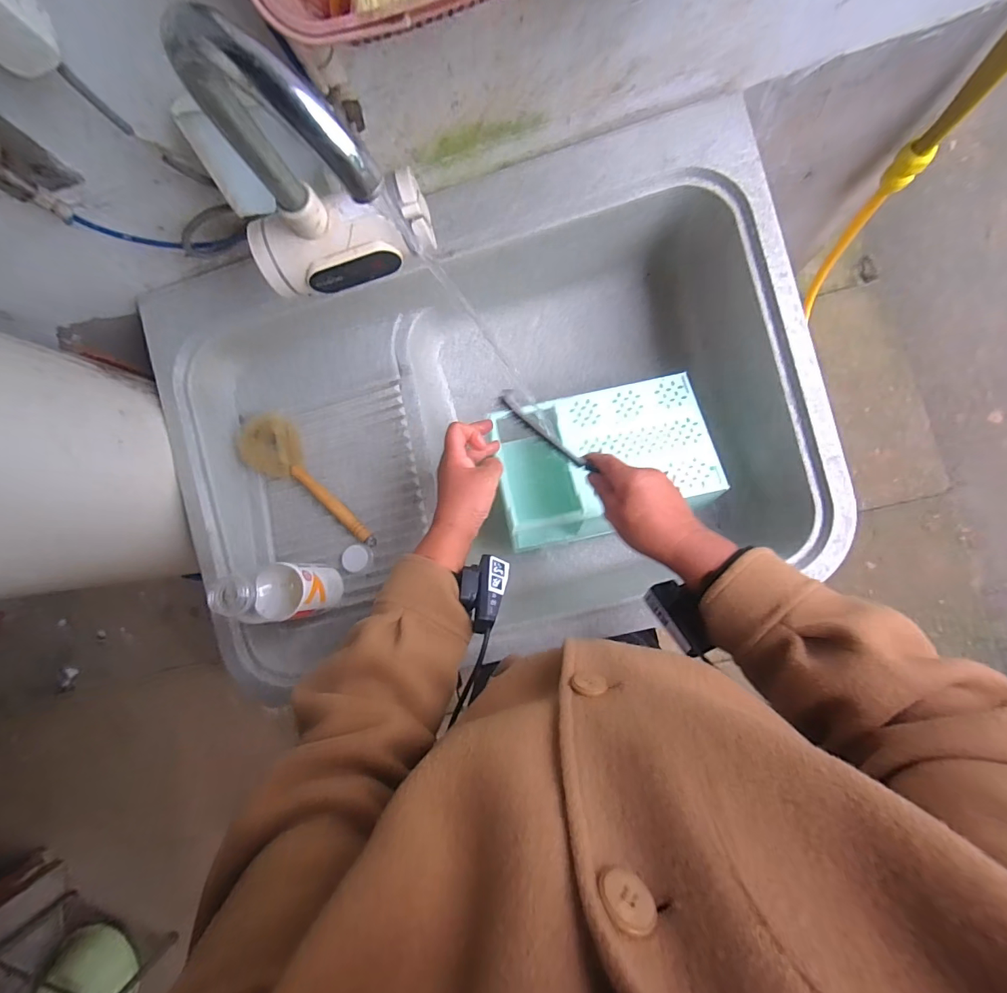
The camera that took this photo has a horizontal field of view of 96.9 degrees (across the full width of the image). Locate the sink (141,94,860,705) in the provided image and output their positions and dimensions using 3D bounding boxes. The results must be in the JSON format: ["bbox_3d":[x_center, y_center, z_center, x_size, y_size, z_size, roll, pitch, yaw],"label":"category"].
[{"bbox_3d":[-0.025,-0.100,0.630,0.786,0.216,0.555,-10,86,7],"label":"sink"}]

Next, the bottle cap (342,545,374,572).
[{"bbox_3d":[-0.196,0.082,0.595,0.040,0.012,0.034,-1,87,7],"label":"bottle cap"}]

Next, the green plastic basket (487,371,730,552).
[{"bbox_3d":[0.136,-0.048,0.614,0.281,0.104,0.194,-13,85,6],"label":"green plastic basket"}]

